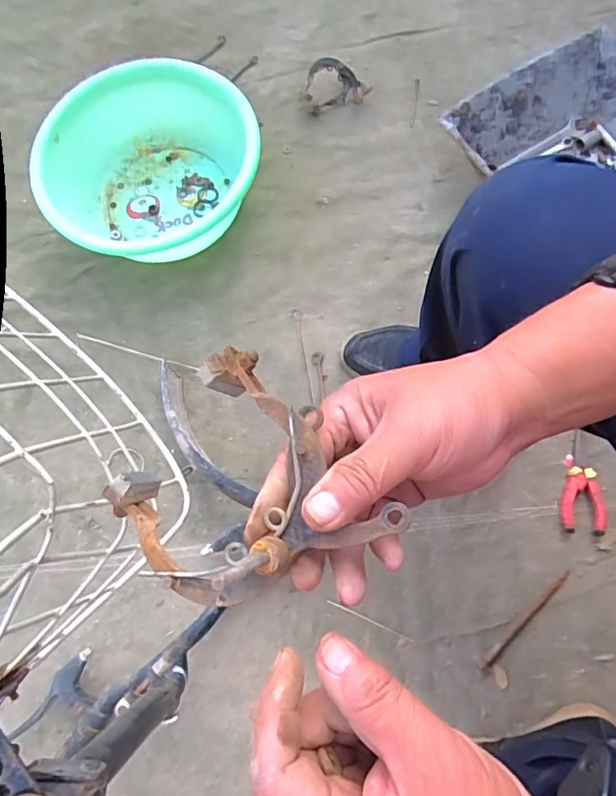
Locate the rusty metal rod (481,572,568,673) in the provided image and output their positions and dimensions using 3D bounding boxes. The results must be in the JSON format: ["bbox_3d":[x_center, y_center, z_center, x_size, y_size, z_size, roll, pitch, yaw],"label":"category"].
[{"bbox_3d":[0.284,0.290,0.689,0.168,0.013,0.012,-42,74,-8],"label":"rusty metal rod"}]

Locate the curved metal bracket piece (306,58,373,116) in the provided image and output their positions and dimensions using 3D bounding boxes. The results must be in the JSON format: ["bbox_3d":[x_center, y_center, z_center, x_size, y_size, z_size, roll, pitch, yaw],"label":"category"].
[{"bbox_3d":[0.046,-0.561,0.937,0.118,0.047,0.079,-16,72,0],"label":"curved metal bracket piece"}]

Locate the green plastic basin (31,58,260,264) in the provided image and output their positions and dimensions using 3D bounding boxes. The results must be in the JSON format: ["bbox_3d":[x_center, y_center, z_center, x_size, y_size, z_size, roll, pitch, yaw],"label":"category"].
[{"bbox_3d":[-0.267,-0.374,0.865,0.356,0.152,0.316,3,73,6],"label":"green plastic basin"}]

